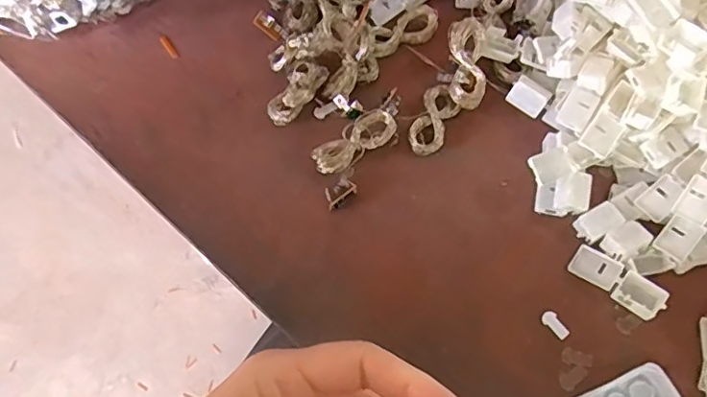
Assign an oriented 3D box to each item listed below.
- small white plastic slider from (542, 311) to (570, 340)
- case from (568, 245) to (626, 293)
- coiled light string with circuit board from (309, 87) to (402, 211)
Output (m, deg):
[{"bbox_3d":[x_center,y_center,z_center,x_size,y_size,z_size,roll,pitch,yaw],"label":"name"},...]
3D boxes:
[{"bbox_3d":[0.122,0.076,0.337,0.010,0.004,0.018,-36,70,-12],"label":"small white plastic slider"},{"bbox_3d":[0.150,0.043,0.347,0.027,0.007,0.021,35,73,16],"label":"case"},{"bbox_3d":[0.001,-0.038,0.379,0.039,0.015,0.090,33,71,14],"label":"coiled light string with circuit board"}]

